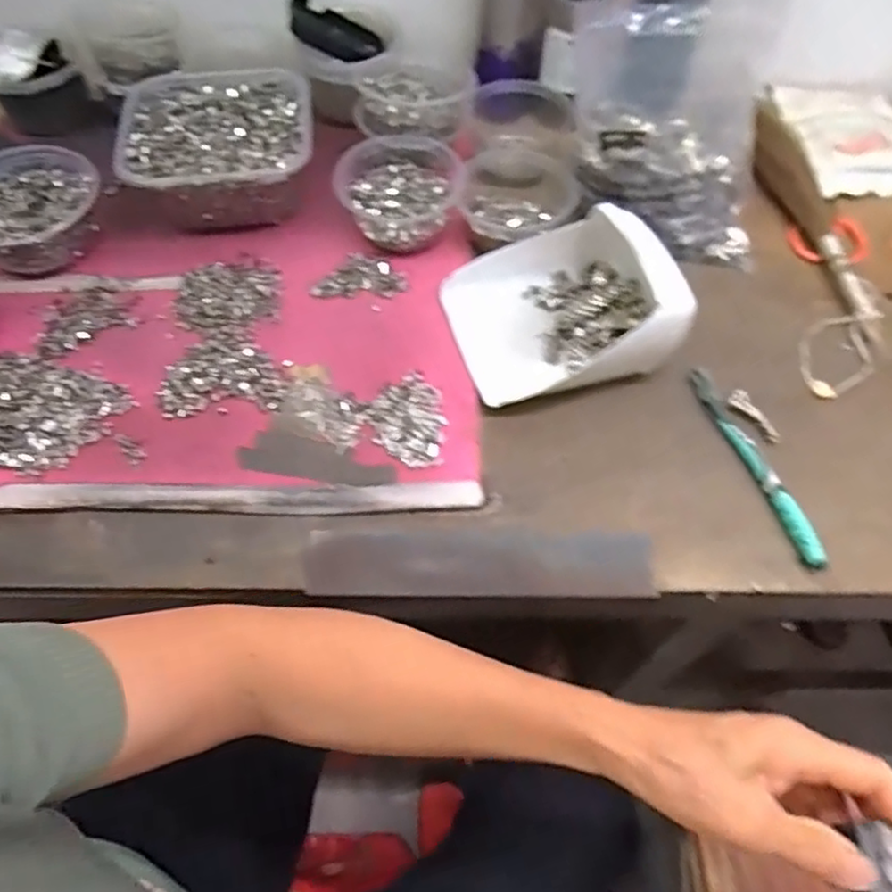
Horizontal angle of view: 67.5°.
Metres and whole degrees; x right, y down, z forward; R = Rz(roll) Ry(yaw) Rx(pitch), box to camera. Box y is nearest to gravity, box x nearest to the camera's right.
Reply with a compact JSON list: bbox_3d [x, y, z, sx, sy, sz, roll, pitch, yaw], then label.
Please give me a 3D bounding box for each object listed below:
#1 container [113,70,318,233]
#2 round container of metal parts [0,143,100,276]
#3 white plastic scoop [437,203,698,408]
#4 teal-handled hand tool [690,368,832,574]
[{"bbox_3d":[-0.222,-0.295,0.653,0.181,0.064,0.180,-3,62,-4],"label":"container"},{"bbox_3d":[-0.389,-0.228,0.620,0.125,0.049,0.132,0,60,-1],"label":"round container of metal parts"},{"bbox_3d":[0.102,-0.125,0.563,0.184,0.082,0.155,-15,63,-10],"label":"white plastic scoop"},{"bbox_3d":[0.244,0.013,0.528,0.020,0.017,0.181,-16,59,-11],"label":"teal-handled hand tool"}]

